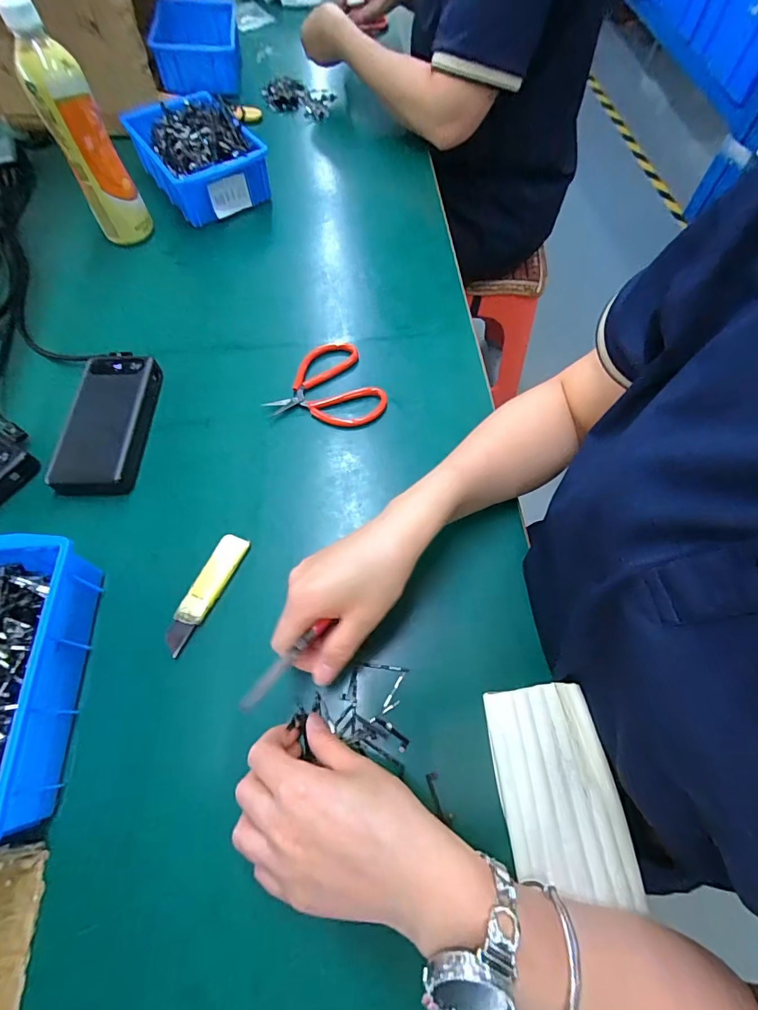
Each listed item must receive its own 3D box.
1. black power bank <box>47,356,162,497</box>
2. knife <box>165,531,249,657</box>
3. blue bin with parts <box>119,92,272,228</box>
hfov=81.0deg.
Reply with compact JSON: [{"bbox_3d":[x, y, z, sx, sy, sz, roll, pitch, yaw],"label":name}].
[{"bbox_3d":[-0.271,-0.084,0.447,0.073,0.031,0.159,1,63,0],"label":"black power bank"},{"bbox_3d":[-0.146,0.073,0.377,0.026,0.011,0.104,19,64,9],"label":"knife"},{"bbox_3d":[-0.256,-0.496,0.626,0.143,0.071,0.200,-27,67,-14],"label":"blue bin with parts"}]

